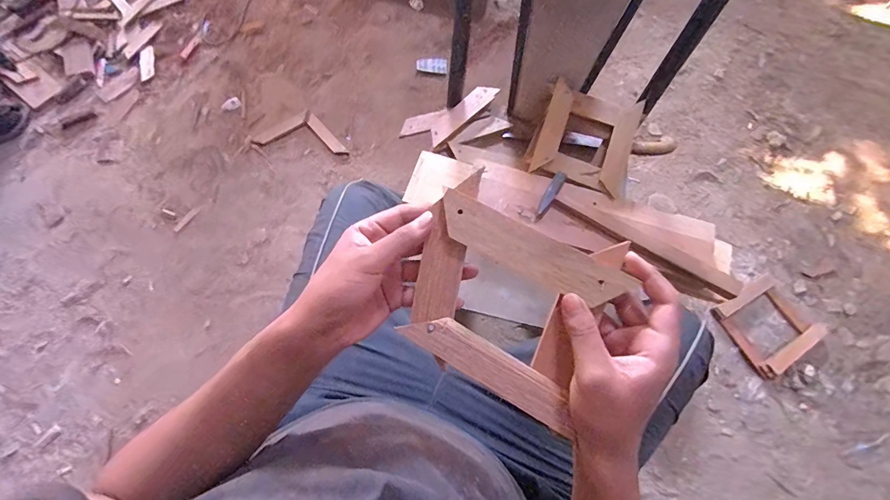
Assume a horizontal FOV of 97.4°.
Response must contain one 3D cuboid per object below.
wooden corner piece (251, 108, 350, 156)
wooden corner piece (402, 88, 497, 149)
[{"bbox_3d":[-0.452,-0.377,1.243,0.309,0.041,0.117,10,71,0],"label":"wooden corner piece"},{"bbox_3d":[0.011,-0.269,0.754,0.086,0.025,0.188,43,74,11],"label":"wooden corner piece"}]

